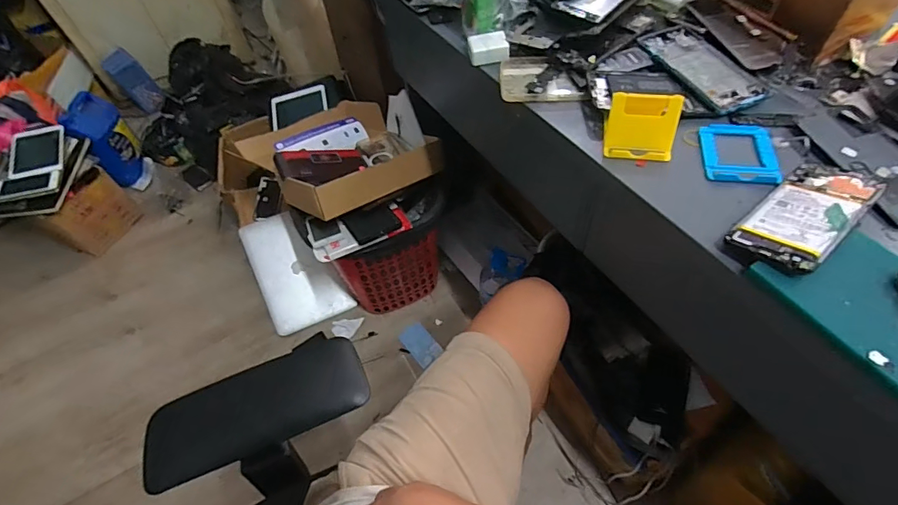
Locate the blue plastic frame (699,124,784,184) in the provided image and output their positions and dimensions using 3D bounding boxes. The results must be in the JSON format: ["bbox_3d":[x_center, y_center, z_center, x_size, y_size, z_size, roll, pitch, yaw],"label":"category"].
[{"bbox_3d":[0.316,-0.110,0.499,0.075,0.008,0.094,10,55,12],"label":"blue plastic frame"}]

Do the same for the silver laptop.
[{"bbox_3d":[-0.420,0.044,1.265,0.209,0.022,0.319,-24,88,-13],"label":"silver laptop"}]

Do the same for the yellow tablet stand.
[{"bbox_3d":[0.212,-0.142,0.503,0.073,0.050,0.056,8,55,10],"label":"yellow tablet stand"}]

